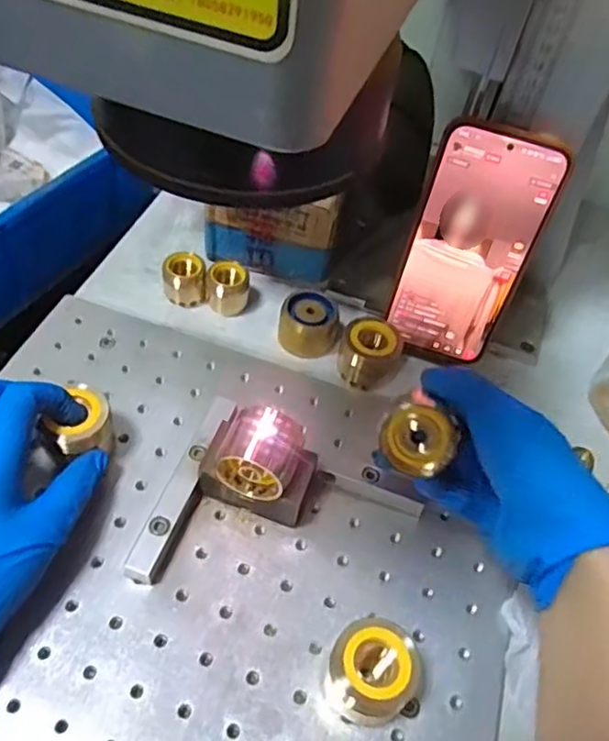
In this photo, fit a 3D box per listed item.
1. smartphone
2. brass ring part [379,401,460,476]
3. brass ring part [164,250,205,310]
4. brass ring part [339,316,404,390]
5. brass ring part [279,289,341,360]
[{"bbox_3d":[0.107,-0.074,0.420,0.076,0.162,0.005,16,39,6],"label":"smartphone"},{"bbox_3d":[0.060,0.036,0.339,0.038,0.022,0.035,0,89,16],"label":"brass ring part"},{"bbox_3d":[-0.088,-0.066,0.475,0.029,0.032,0.027,4,50,-5],"label":"brass ring part"},{"bbox_3d":[0.046,-0.012,0.443,0.039,0.032,0.035,-1,51,-10],"label":"brass ring part"},{"bbox_3d":[0.003,-0.033,0.460,0.040,0.026,0.041,9,50,-1],"label":"brass ring part"}]

